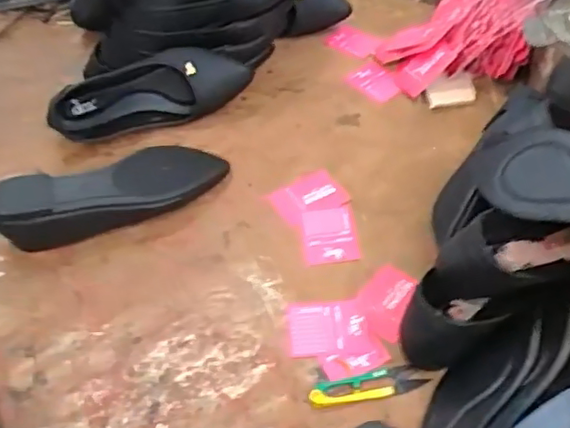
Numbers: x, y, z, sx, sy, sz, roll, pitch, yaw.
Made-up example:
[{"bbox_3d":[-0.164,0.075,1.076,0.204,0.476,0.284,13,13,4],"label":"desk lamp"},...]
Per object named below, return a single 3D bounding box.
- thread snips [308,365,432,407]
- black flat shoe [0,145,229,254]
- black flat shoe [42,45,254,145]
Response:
[{"bbox_3d":[0.071,0.148,0.518,0.100,0.010,0.024,-9,48,-3],"label":"thread snips"},{"bbox_3d":[-0.184,-0.027,0.655,0.250,0.069,0.076,-23,50,-15],"label":"black flat shoe"},{"bbox_3d":[-0.171,-0.153,0.767,0.251,0.073,0.056,-18,49,-11],"label":"black flat shoe"}]

